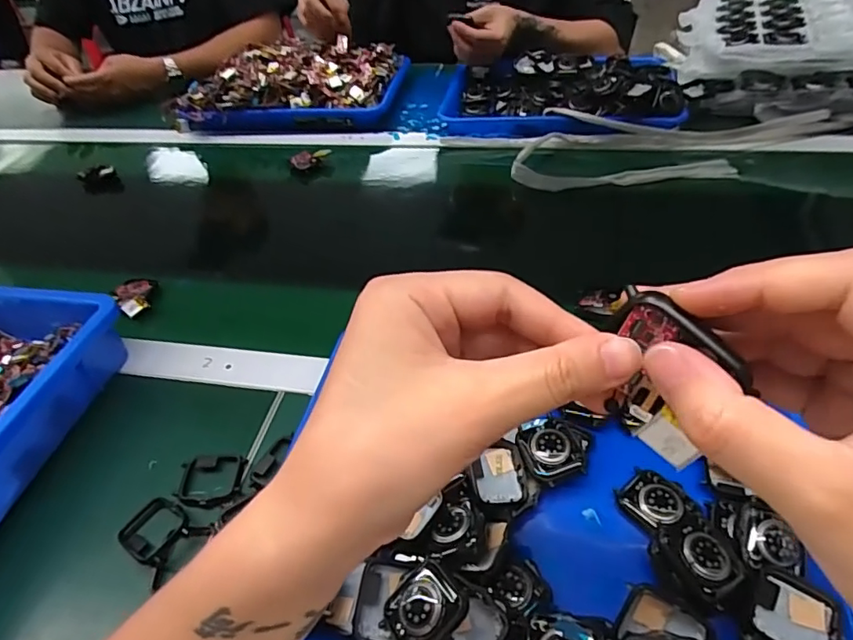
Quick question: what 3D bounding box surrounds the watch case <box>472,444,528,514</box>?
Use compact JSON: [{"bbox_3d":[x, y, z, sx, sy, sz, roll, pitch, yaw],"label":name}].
[{"bbox_3d":[0.045,0.098,0.335,0.036,0.011,0.044,-2,48,-14],"label":"watch case"}]

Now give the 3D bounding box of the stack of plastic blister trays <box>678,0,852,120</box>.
[{"bbox_3d":[0.517,-0.354,0.691,0.350,0.081,0.272,8,46,14],"label":"stack of plastic blister trays"}]

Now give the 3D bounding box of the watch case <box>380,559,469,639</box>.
[{"bbox_3d":[-0.001,0.148,0.275,0.042,0.012,0.036,-50,51,-3],"label":"watch case"}]

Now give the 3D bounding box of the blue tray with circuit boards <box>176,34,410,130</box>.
[{"bbox_3d":[-0.213,-0.380,0.839,0.340,0.068,0.202,3,44,10],"label":"blue tray with circuit boards"}]

